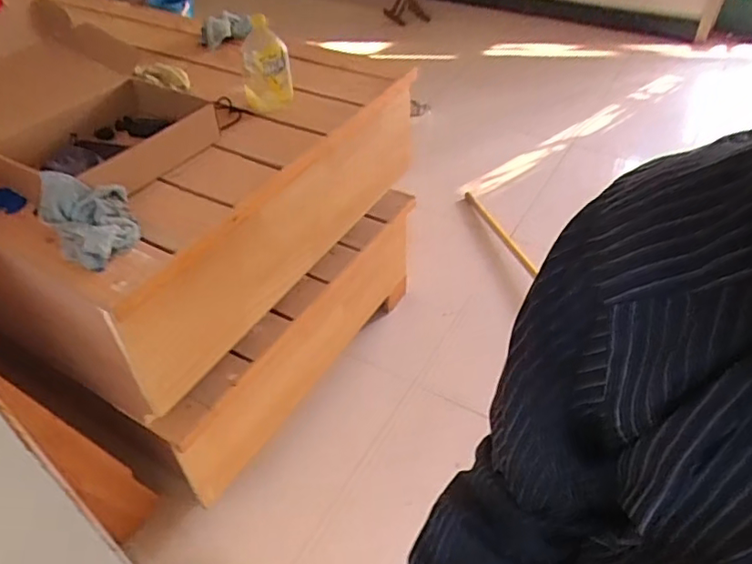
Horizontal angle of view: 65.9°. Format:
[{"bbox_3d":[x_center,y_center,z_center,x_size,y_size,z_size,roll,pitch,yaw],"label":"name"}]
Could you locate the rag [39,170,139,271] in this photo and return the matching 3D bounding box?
[{"bbox_3d":[-0.471,-0.109,0.958,0.134,0.096,0.159,-26,48,-24],"label":"rag"}]

